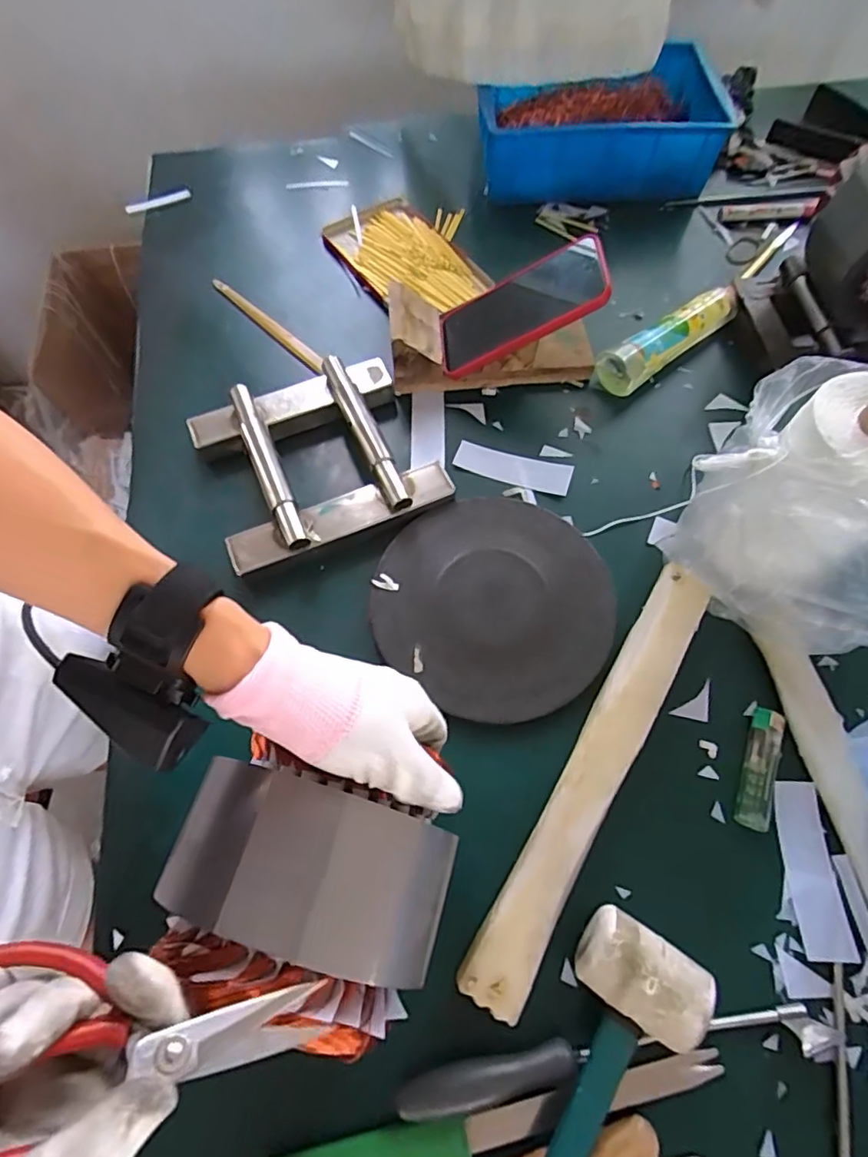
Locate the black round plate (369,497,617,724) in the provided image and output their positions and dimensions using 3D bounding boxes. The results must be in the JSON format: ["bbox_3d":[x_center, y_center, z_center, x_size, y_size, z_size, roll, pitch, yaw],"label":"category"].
[{"bbox_3d":[0.051,0.017,0.475,0.187,0.011,0.188,1,63,-1],"label":"black round plate"}]

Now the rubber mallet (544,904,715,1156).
[{"bbox_3d":[0.064,0.329,0.297,0.074,0.044,0.288,26,66,11],"label":"rubber mallet"}]

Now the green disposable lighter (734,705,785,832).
[{"bbox_3d":[0.238,0.137,0.416,0.022,0.010,0.085,21,65,9],"label":"green disposable lighter"}]

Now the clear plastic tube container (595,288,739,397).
[{"bbox_3d":[0.251,-0.249,0.595,0.190,0.040,0.047,-31,68,-16],"label":"clear plastic tube container"}]

